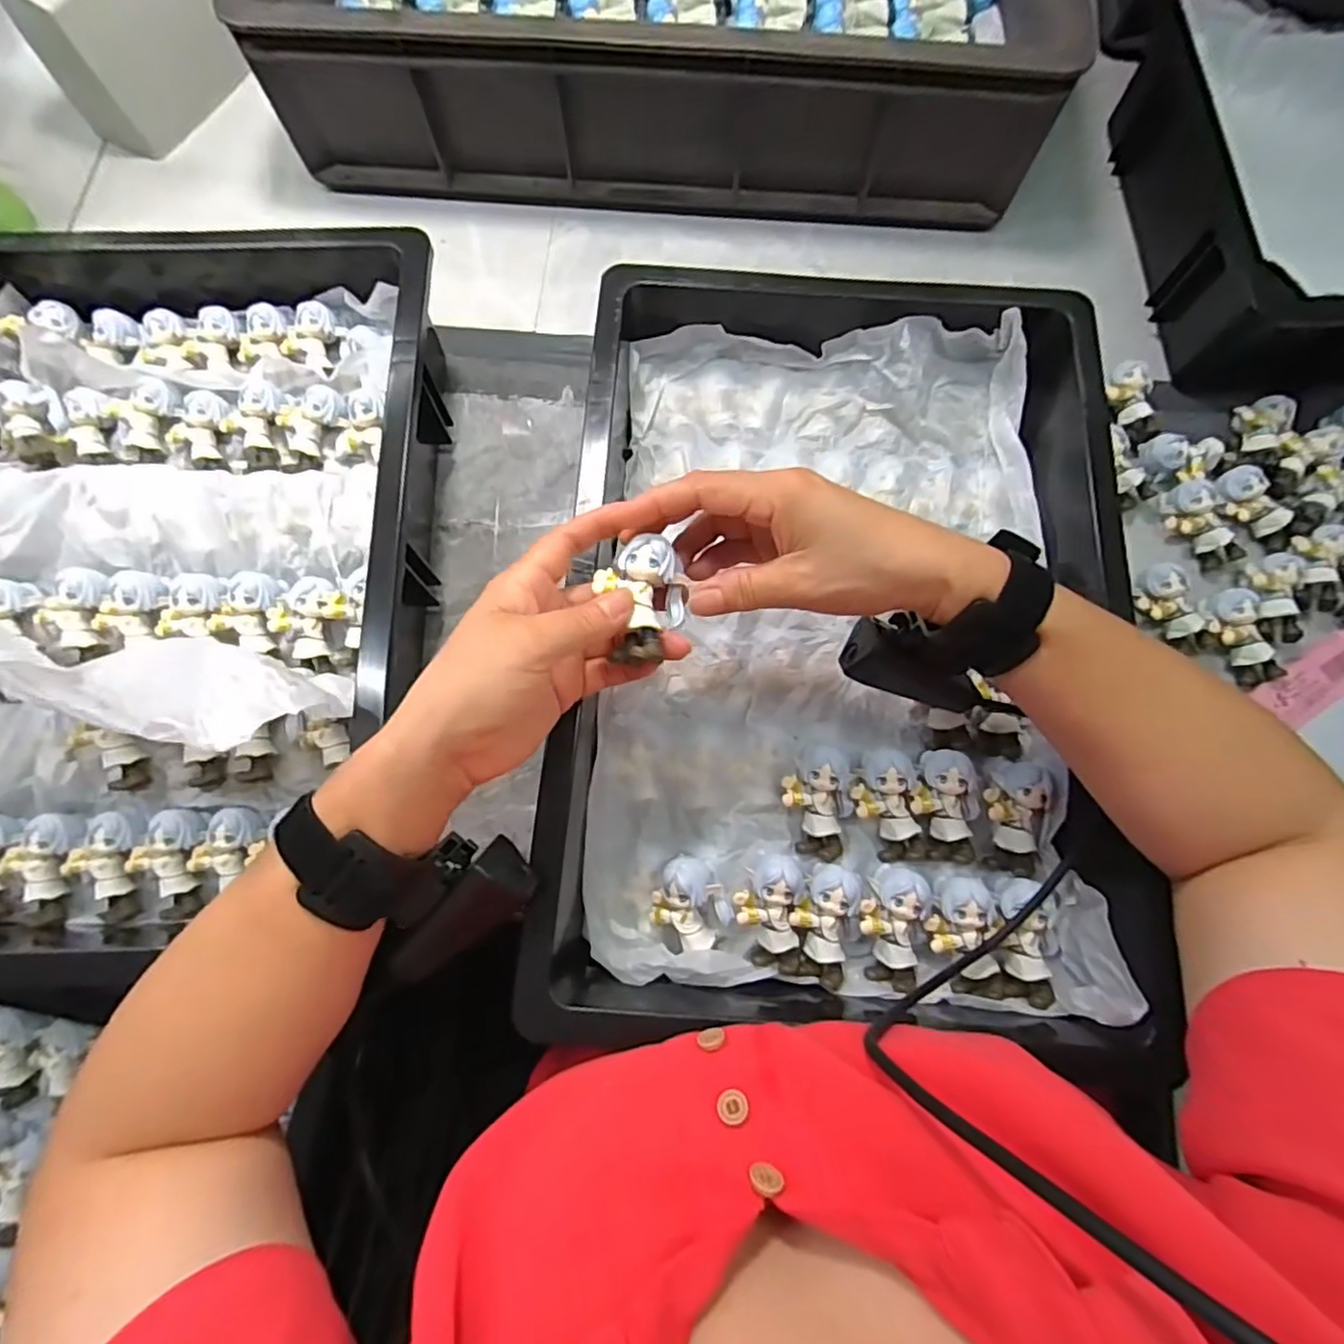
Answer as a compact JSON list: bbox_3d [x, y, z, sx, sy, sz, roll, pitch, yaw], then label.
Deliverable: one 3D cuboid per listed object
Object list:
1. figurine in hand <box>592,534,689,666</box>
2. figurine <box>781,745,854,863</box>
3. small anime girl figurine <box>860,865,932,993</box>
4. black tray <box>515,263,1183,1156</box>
[{"bbox_3d":[-0.013,-0.032,0.288,0.041,0.021,0.056,-4,79,-1],"label":"figurine in hand"},{"bbox_3d":[0.083,0.074,0.354,0.039,0.025,0.061,0,76,-1],"label":"figurine"},{"bbox_3d":[0.118,0.135,0.332,0.035,0.022,0.061,11,76,2],"label":"small anime girl figurine"},{"bbox_3d":[0.090,-0.026,0.358,0.304,0.076,0.440,5,79,1],"label":"black tray"}]

